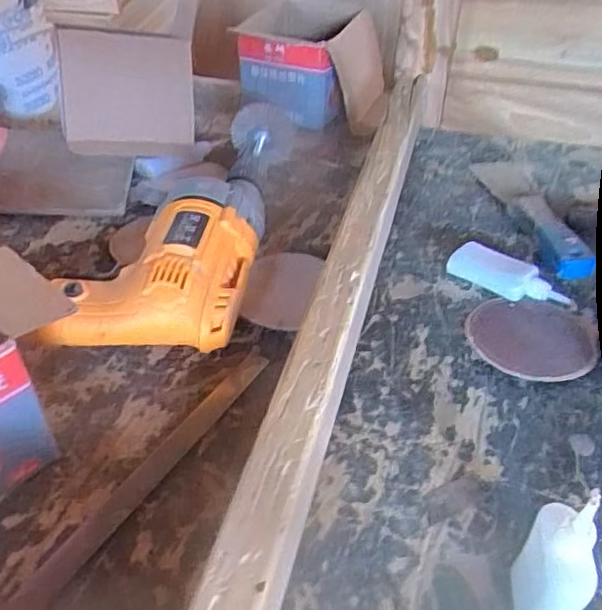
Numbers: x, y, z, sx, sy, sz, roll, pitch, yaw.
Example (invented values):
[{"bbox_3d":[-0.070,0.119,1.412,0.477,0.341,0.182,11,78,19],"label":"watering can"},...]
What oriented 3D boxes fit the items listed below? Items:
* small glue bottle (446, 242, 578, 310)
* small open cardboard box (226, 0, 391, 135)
[{"bbox_3d":[0.173,-0.021,0.495,0.104,0.018,0.038,31,51,30],"label":"small glue bottle"},{"bbox_3d":[0.018,-0.302,0.731,0.166,0.125,0.151,4,42,4],"label":"small open cardboard box"}]

